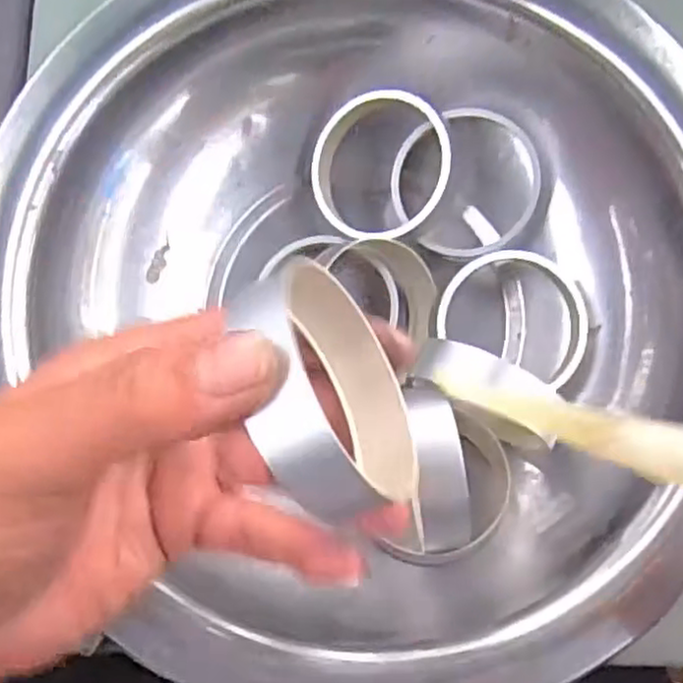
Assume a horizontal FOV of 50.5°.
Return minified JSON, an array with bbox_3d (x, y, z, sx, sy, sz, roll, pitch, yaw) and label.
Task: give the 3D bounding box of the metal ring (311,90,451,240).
[{"bbox_3d":[0.018,-0.076,0.318,0.064,0.018,0.064,30,104,20],"label":"metal ring"}]

